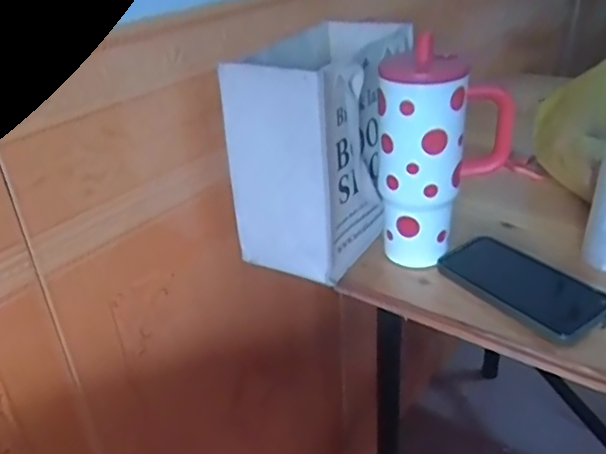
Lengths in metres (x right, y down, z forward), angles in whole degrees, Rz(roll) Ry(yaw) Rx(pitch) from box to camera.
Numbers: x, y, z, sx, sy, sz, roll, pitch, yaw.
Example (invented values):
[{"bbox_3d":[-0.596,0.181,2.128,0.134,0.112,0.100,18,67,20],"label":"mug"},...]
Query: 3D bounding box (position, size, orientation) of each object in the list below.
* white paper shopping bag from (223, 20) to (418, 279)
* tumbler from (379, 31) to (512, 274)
[{"bbox_3d":[0.030,-0.096,0.642,0.133,0.211,0.228,10,33,24],"label":"white paper shopping bag"},{"bbox_3d":[0.138,-0.075,0.585,0.121,0.213,0.098,2,30,10],"label":"tumbler"}]

